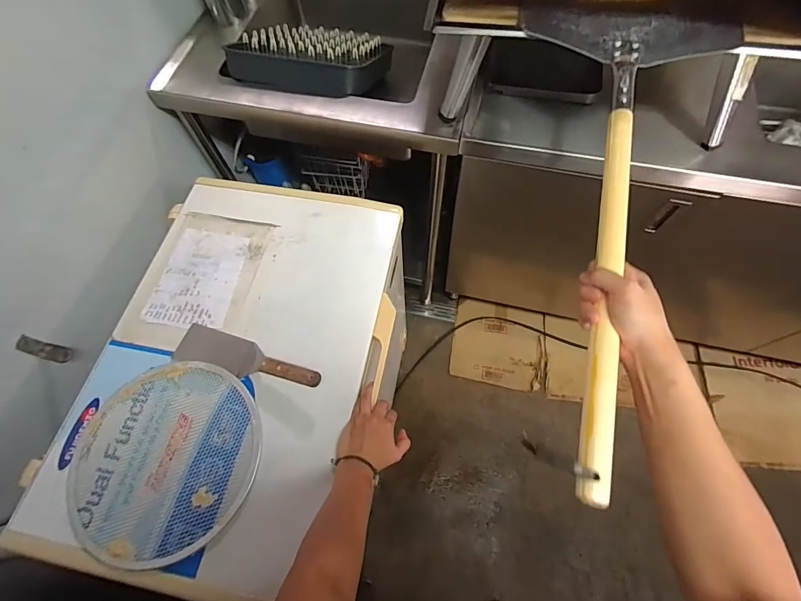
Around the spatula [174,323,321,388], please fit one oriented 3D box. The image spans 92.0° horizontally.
[{"bbox_3d":[-0.264,0.105,0.674,0.298,0.054,0.073,10,64,23],"label":"spatula"}]

